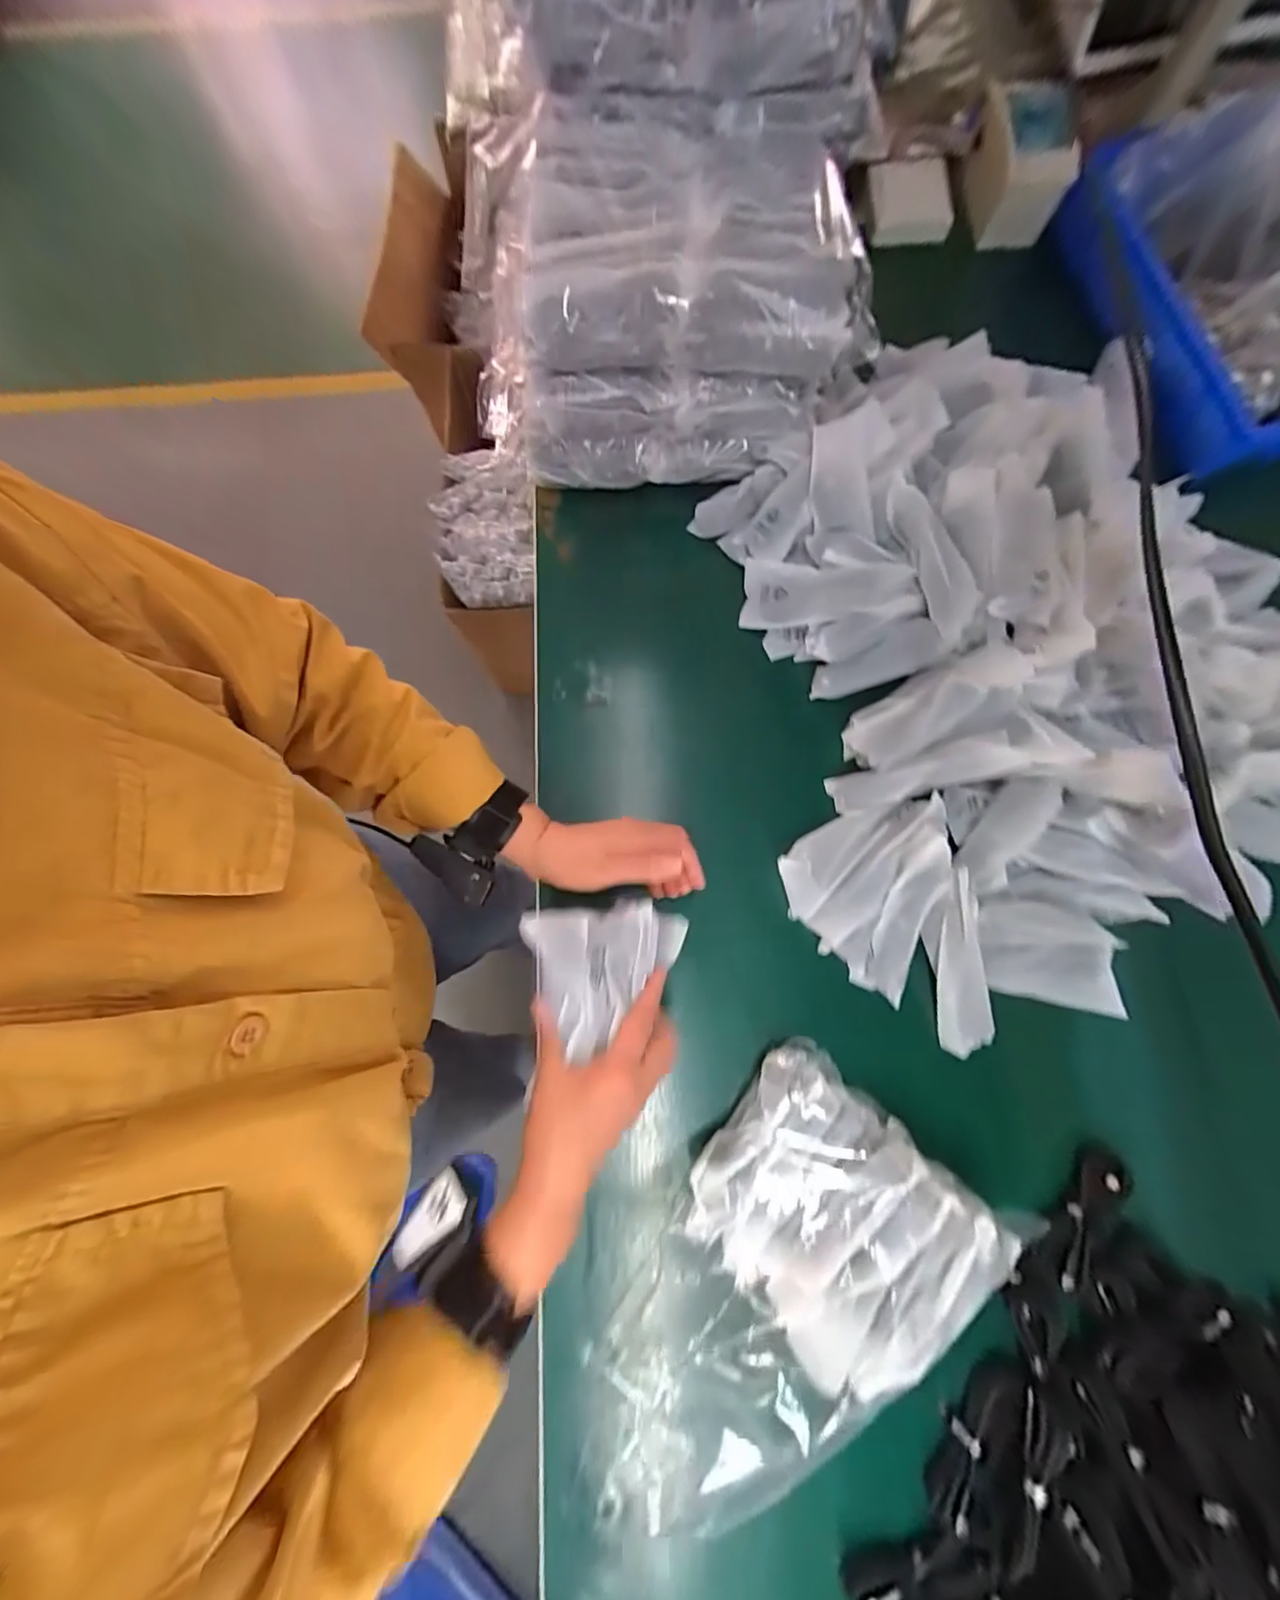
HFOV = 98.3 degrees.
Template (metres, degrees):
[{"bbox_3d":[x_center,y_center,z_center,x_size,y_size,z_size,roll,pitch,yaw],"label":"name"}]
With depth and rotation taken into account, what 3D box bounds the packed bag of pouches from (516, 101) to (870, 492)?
[{"bbox_3d":[0.039,-0.419,0.492,0.284,0.203,0.159,0,79,1],"label":"packed bag of pouches"}]

